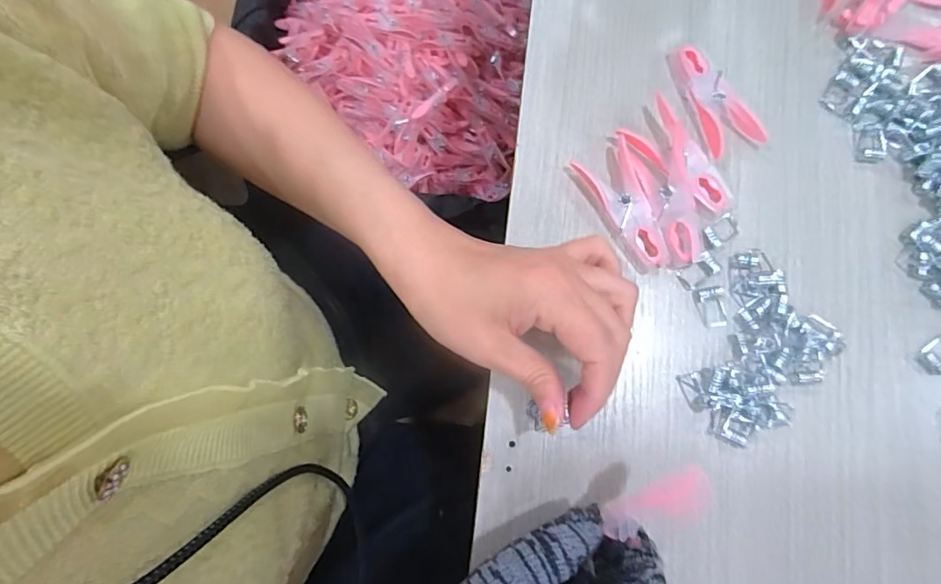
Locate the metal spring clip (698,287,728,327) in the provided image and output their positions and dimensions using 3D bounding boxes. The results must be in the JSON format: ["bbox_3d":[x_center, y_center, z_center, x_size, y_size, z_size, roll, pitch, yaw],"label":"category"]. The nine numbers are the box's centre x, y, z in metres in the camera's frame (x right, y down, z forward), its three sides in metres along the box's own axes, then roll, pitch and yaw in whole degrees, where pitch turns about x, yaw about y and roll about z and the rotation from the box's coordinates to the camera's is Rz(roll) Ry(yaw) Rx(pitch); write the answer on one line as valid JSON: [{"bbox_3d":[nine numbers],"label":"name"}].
[{"bbox_3d":[0.141,0.009,0.294,0.014,0.004,0.023,-7,80,0],"label":"metal spring clip"}]

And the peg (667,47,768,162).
[{"bbox_3d":[0.149,-0.121,0.313,0.031,0.014,0.076,-21,80,-2],"label":"peg"}]

